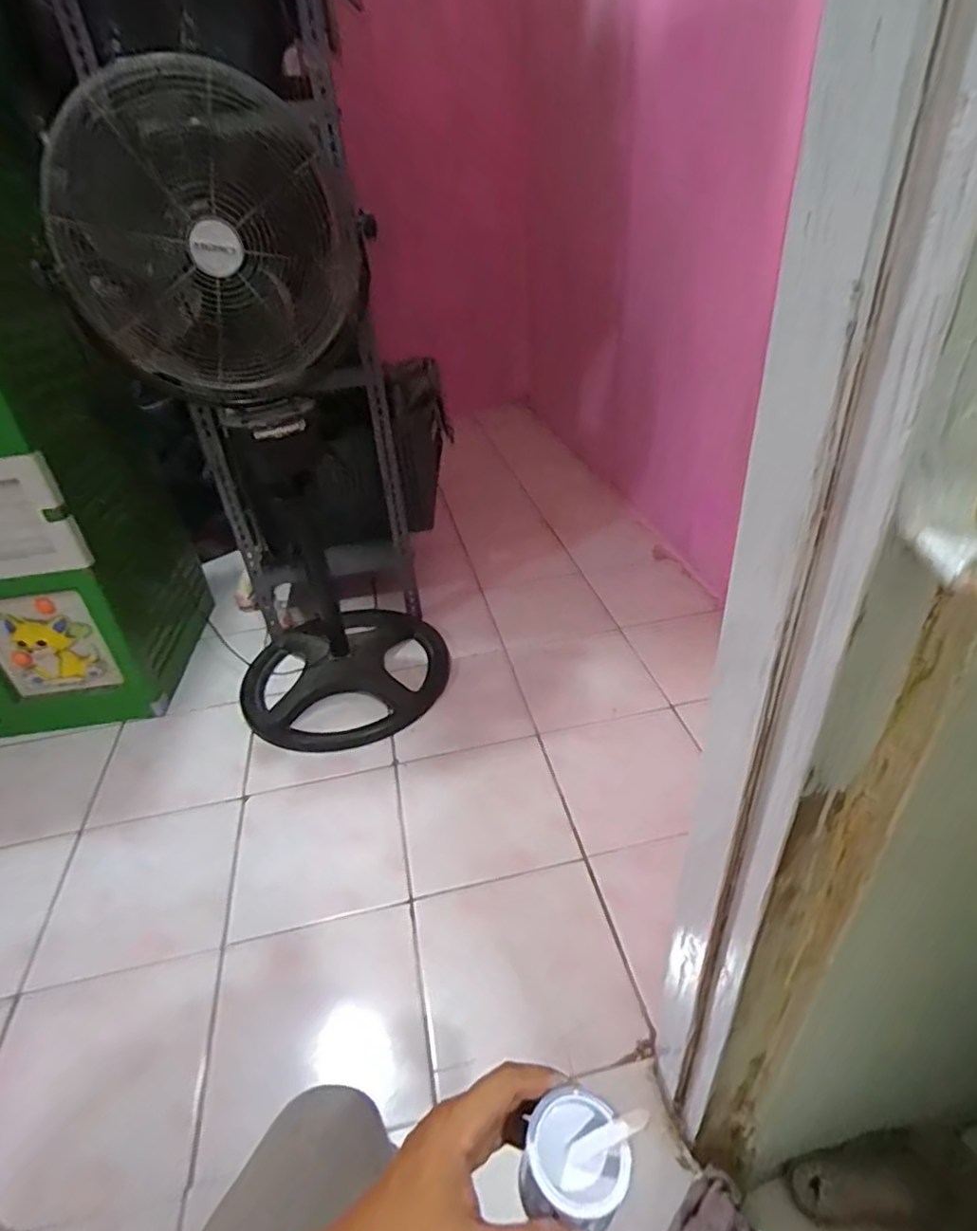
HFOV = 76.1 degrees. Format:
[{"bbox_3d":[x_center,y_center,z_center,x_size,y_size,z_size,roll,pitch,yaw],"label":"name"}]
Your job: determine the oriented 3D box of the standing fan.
[{"bbox_3d":[-0.403,-0.306,1.218,0.484,1.106,0.496,-18,37,-18],"label":"standing fan"}]

